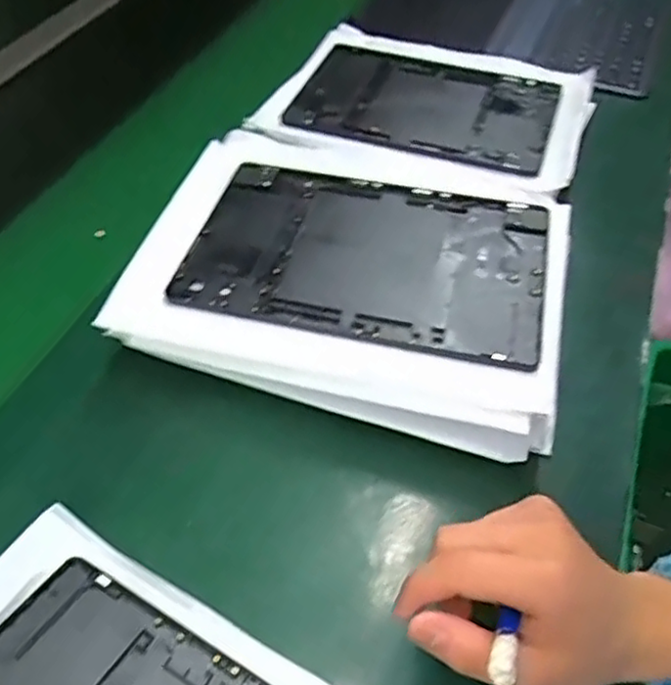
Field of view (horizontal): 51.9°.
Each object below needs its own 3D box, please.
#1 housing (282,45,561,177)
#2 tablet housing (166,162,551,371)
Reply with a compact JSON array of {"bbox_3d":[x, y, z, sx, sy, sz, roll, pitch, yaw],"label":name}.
[{"bbox_3d":[0.085,-0.225,0.649,0.232,0.015,0.156,17,51,16],"label":"housing"},{"bbox_3d":[0.023,-0.063,0.470,0.234,0.009,0.152,11,50,10],"label":"tablet housing"}]

